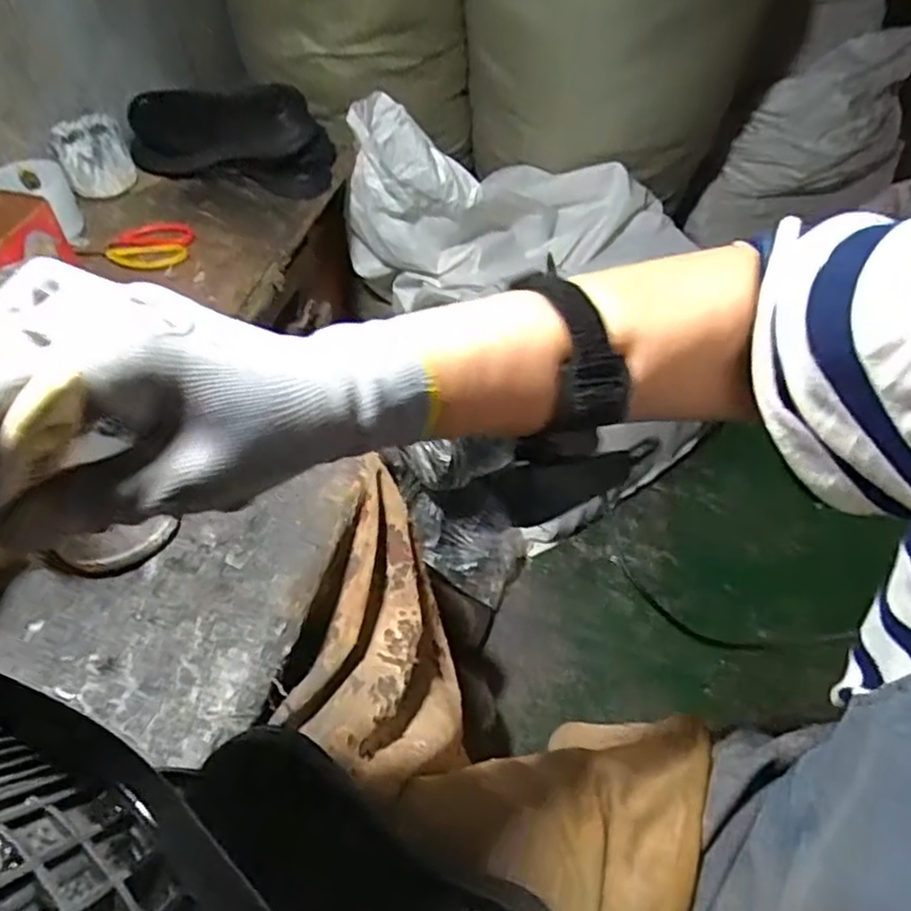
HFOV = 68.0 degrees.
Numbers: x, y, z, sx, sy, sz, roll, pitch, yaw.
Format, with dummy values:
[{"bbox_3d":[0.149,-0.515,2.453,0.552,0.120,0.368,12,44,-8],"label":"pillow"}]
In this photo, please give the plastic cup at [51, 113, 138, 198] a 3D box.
[{"bbox_3d":[-0.514,-0.427,0.967,0.096,0.075,0.113,-22,52,-16],"label":"plastic cup"}]

